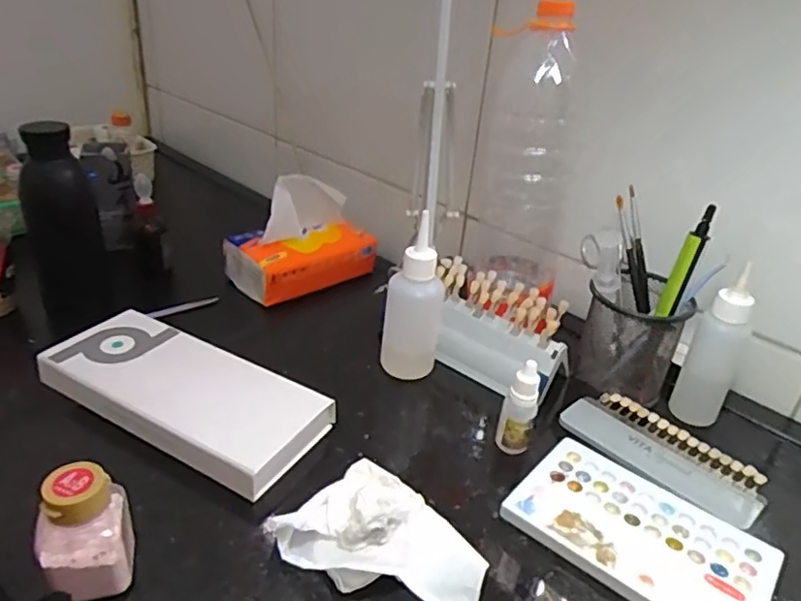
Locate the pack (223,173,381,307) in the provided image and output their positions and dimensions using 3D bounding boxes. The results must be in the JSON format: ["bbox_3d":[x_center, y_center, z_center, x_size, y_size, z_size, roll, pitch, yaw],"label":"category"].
[{"bbox_3d":[-0.124,-0.085,0.786,0.177,0.126,0.093,-19,37,-35],"label":"pack"}]

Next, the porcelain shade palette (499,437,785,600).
[{"bbox_3d":[0.155,0.151,0.396,0.152,0.010,0.096,26,36,32],"label":"porcelain shade palette"}]

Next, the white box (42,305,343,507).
[{"bbox_3d":[-0.166,0.071,0.469,0.216,0.032,0.091,20,33,25],"label":"white box"}]

